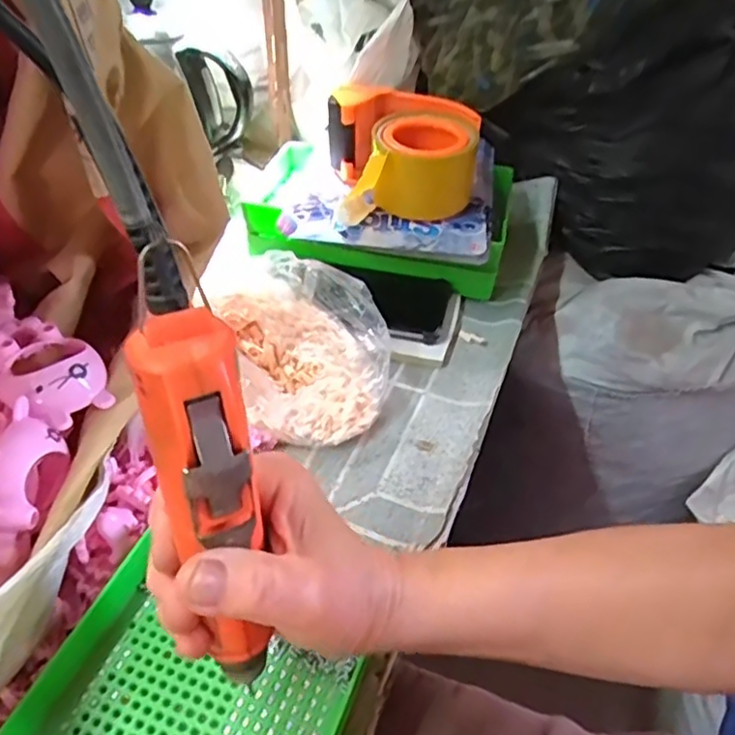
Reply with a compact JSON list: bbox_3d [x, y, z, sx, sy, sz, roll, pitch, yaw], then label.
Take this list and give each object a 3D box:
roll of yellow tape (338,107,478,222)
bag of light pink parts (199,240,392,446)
[{"bbox_3d":[0.039,-0.161,0.531,0.096,0.067,0.096,13,45,11],"label":"roll of yellow tape"},{"bbox_3d":[-0.064,-0.014,0.487,0.159,0.076,0.135,17,46,14],"label":"bag of light pink parts"}]

